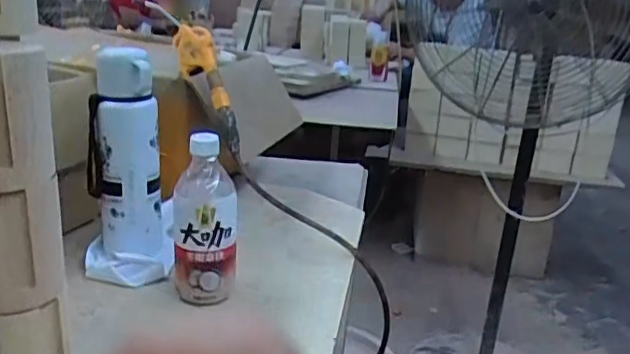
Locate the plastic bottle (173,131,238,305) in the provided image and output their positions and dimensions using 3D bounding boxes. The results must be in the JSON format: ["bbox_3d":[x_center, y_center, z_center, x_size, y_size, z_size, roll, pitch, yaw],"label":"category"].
[{"bbox_3d":[-0.117,0.048,0.647,0.067,0.182,0.056,1,18,-12],"label":"plastic bottle"}]

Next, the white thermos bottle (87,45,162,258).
[{"bbox_3d":[-0.225,-0.028,0.708,0.081,0.227,0.078,-3,19,-21],"label":"white thermos bottle"}]

